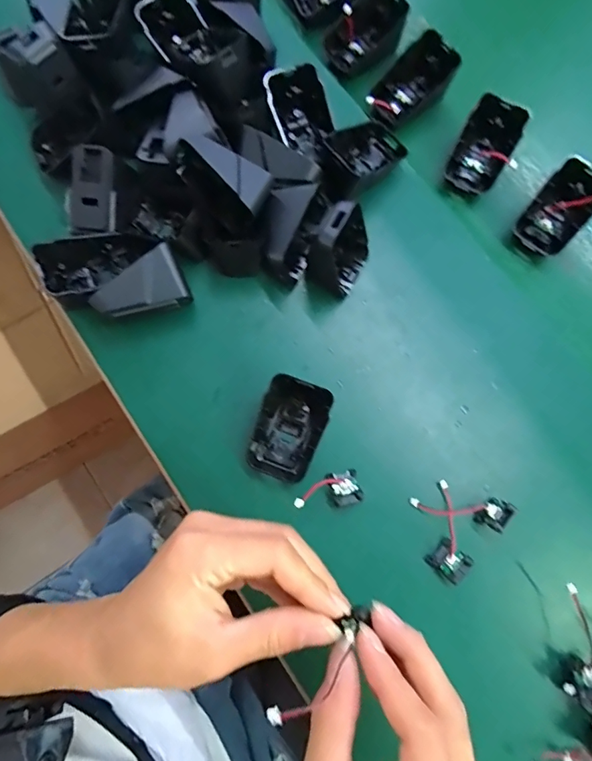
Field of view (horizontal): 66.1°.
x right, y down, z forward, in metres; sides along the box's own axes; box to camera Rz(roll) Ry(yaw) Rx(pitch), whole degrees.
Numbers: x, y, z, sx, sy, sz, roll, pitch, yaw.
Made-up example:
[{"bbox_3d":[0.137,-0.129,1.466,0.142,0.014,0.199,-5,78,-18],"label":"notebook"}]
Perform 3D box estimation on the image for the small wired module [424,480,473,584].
[{"bbox_3d":[0.107,0.103,0.310,0.026,0.014,0.062,13,79,2],"label":"small wired module"}]

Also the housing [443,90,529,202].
[{"bbox_3d":[0.153,-0.184,0.366,0.048,0.039,0.060,27,80,4],"label":"housing"}]

